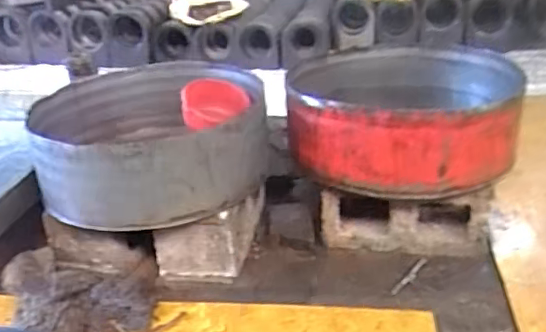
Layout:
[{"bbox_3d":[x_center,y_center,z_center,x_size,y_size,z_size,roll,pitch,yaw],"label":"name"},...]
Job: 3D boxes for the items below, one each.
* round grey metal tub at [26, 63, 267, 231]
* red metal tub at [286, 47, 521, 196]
[{"bbox_3d":[-0.293,-0.071,1.323,0.518,0.189,0.559,-3,25,1],"label":"round grey metal tub"},{"bbox_3d":[0.306,-0.130,1.341,0.509,0.187,0.505,-3,25,1],"label":"red metal tub"}]

